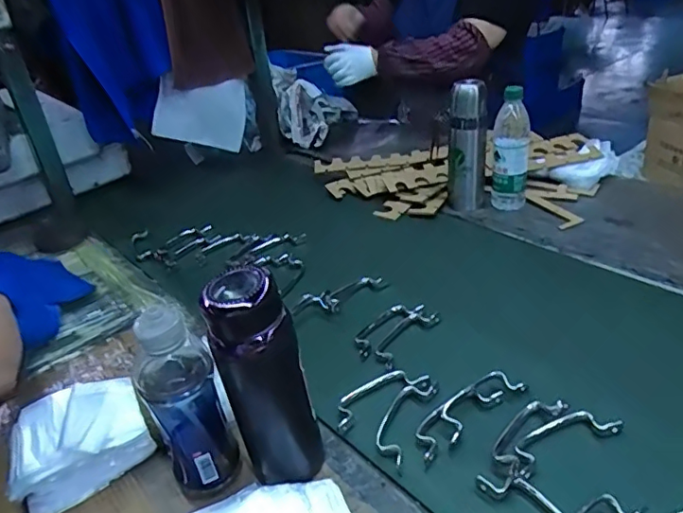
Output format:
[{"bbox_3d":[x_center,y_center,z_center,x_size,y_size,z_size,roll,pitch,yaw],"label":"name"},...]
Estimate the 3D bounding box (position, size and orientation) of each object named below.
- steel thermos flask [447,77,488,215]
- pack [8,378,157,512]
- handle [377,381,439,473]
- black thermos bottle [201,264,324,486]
[{"bbox_3d":[0.234,-0.199,1.020,0.069,0.222,0.058,-1,31,9],"label":"steel thermos flask"},{"bbox_3d":[-0.291,0.201,0.604,0.140,0.079,0.094,-22,34,-24],"label":"pack"},{"bbox_3d":[0.069,0.183,0.617,0.043,0.008,0.122,11,35,26],"label":"handle"},{"bbox_3d":[-0.069,0.125,0.521,0.078,0.234,0.063,-13,32,-12],"label":"black thermos bottle"}]

